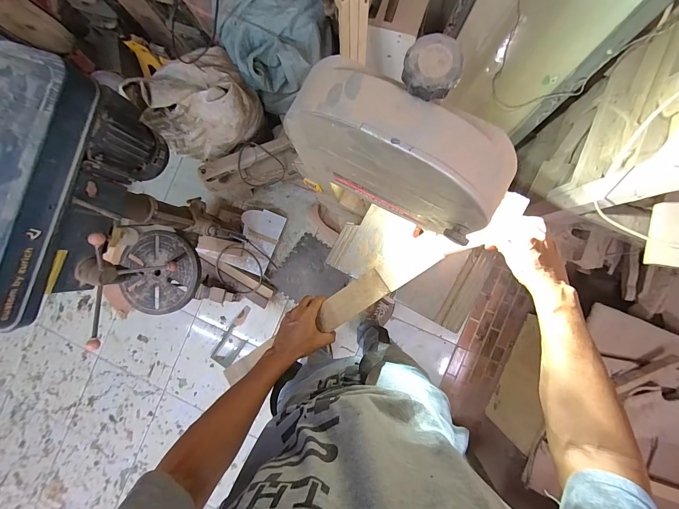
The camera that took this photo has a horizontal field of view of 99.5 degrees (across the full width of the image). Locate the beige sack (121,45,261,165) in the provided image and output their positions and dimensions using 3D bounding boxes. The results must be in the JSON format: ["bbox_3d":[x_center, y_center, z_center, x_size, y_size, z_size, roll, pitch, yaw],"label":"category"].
[{"bbox_3d":[-0.537,-0.582,1.134,0.377,0.287,0.347,-7,87,6],"label":"beige sack"}]

